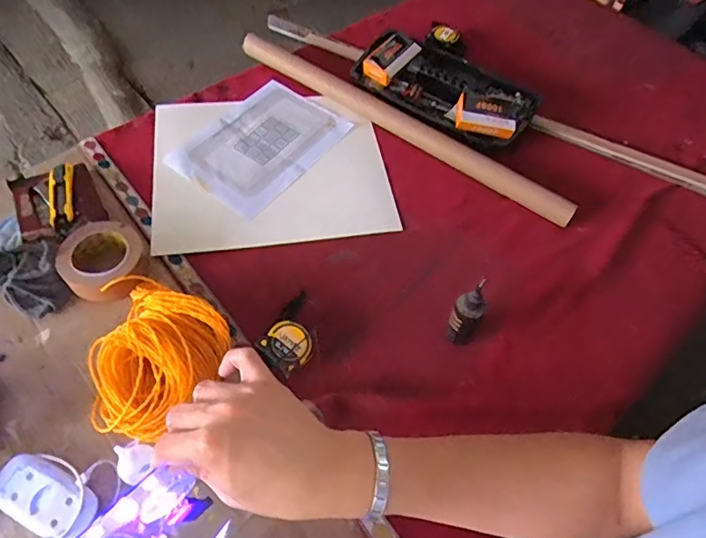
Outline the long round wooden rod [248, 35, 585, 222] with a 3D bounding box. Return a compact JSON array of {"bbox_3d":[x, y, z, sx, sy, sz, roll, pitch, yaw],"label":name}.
[{"bbox_3d":[0.076,-0.285,0.965,0.737,0.044,0.047,33,61,16],"label":"long round wooden rod"}]

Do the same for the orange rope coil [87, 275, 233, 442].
[{"bbox_3d":[-0.272,0.119,0.668,0.177,0.072,0.186,22,59,10],"label":"orange rope coil"}]

